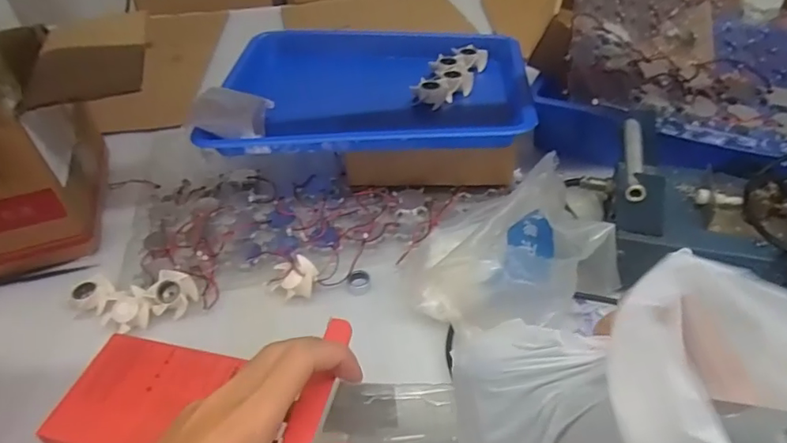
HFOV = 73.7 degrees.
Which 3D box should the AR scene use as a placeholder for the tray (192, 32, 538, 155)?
[{"bbox_3d":[-0.020,-0.147,0.597,0.328,0.046,0.238,1,43,7],"label":"tray"}]

